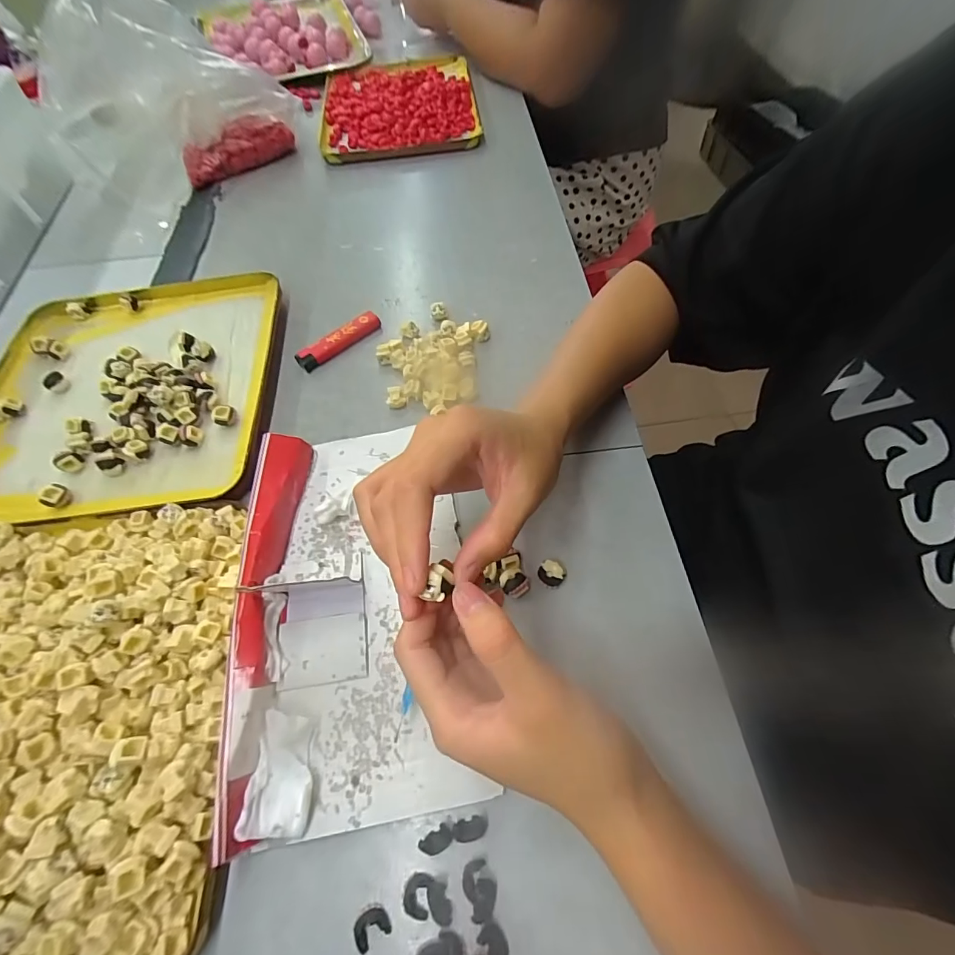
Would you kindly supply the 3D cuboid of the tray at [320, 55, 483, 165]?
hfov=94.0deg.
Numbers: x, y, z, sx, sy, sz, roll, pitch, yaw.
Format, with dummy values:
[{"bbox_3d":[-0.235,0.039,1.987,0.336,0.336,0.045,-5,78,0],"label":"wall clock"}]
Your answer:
[{"bbox_3d":[-0.107,-0.508,0.598,0.201,0.026,0.251,-6,61,-2],"label":"tray"}]

